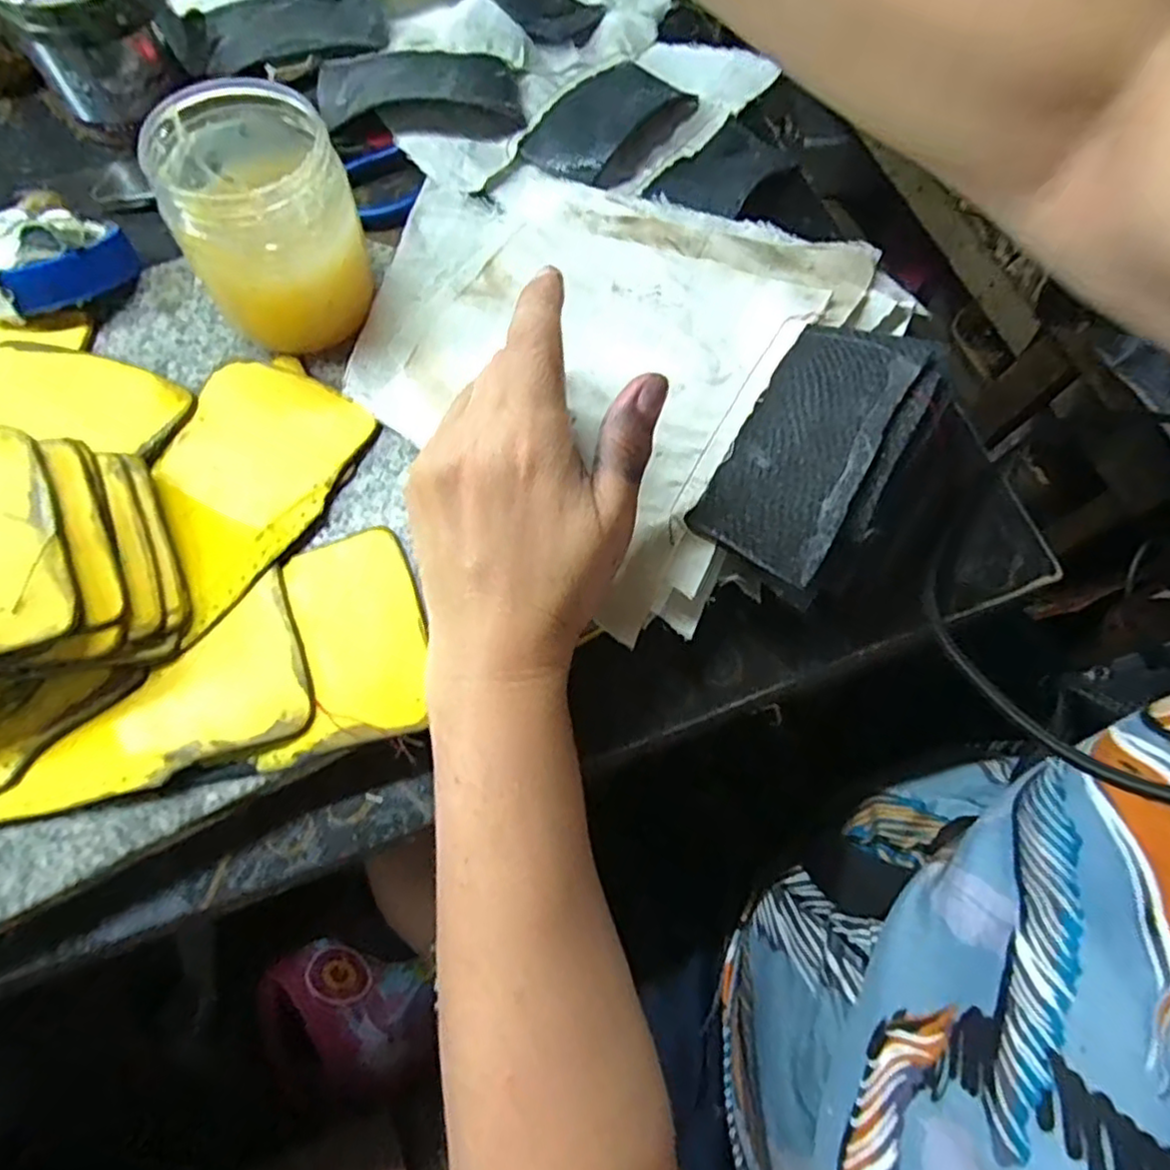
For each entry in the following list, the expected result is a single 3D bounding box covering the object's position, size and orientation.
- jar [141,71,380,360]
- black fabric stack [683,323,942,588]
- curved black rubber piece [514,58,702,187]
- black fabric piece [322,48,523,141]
[{"bbox_3d":[-0.141,-0.160,0.301,0.072,0.080,0.079,1,67,-2],"label":"jar"},{"bbox_3d":[0.098,-0.060,0.279,0.060,0.026,0.114,31,69,10],"label":"black fabric stack"},{"bbox_3d":[0.017,-0.285,0.411,0.063,0.015,0.107,35,70,12],"label":"curved black rubber piece"},{"bbox_3d":[-0.097,-0.293,0.400,0.114,0.022,0.057,-7,67,-6],"label":"black fabric piece"}]

